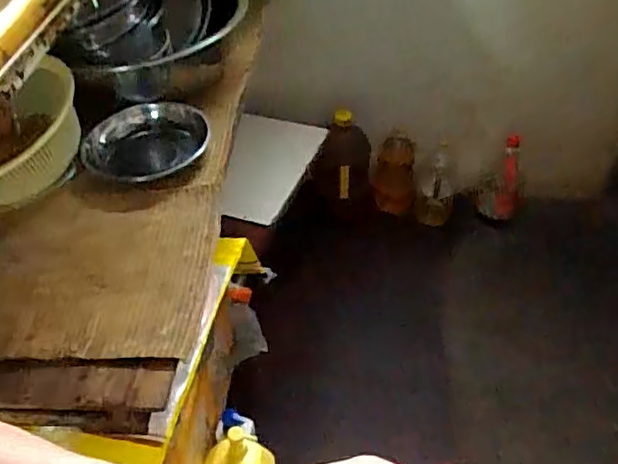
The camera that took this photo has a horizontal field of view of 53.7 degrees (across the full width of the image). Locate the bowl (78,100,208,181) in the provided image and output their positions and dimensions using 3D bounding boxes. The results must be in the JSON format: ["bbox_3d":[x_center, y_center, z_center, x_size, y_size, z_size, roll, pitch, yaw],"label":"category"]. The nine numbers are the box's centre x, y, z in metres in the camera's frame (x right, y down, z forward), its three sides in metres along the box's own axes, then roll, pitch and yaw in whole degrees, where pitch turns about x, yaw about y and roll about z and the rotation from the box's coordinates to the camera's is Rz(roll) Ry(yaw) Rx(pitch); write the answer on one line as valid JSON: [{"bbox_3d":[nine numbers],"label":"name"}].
[{"bbox_3d":[-0.236,-0.124,0.905,0.172,0.061,0.172,-1,44,1],"label":"bowl"}]

